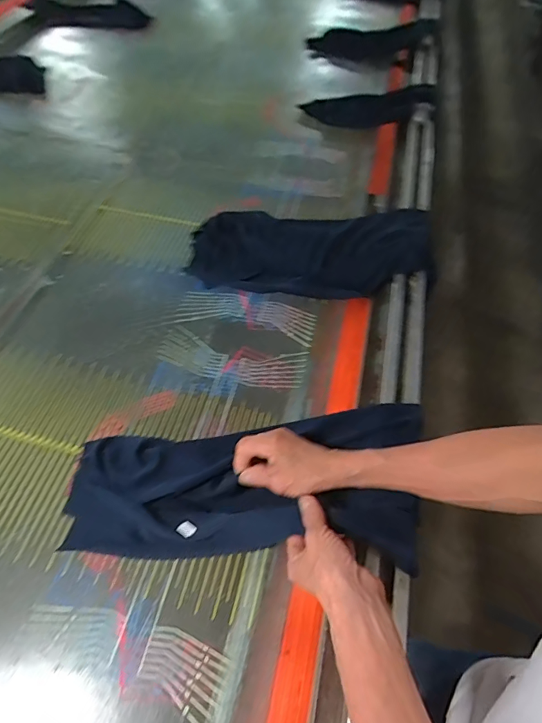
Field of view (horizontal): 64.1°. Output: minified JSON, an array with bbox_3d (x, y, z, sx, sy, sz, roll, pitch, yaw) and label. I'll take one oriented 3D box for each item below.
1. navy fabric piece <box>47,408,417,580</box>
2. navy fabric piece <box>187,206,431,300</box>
[{"bbox_3d":[-0.023,0.153,0.525,0.441,0.072,0.190,-6,55,0],"label":"navy fabric piece"},{"bbox_3d":[0.072,-0.200,0.795,0.431,0.076,0.207,4,55,1],"label":"navy fabric piece"}]

